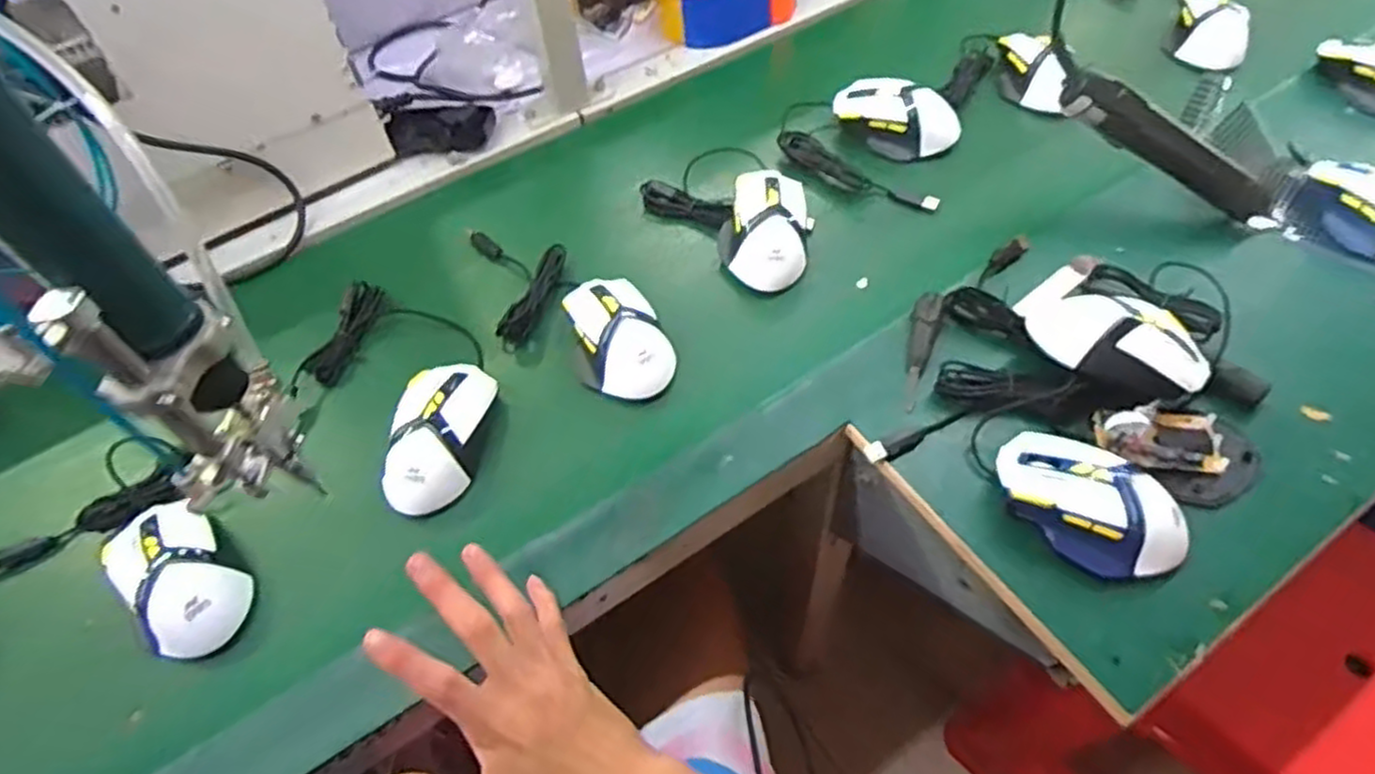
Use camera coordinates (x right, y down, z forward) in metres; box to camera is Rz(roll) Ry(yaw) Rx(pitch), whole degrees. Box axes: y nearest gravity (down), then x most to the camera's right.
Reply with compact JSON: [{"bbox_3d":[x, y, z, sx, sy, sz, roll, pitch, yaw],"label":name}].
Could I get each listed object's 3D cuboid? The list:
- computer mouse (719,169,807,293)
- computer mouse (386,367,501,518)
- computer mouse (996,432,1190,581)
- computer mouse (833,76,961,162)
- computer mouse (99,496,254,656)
[{"bbox_3d":[0.067,-0.135,0.648,0.077,0.046,0.116,4,55,7],"label":"computer mouse"},{"bbox_3d":[-0.184,0.035,0.561,0.068,0.038,0.123,3,55,7],"label":"computer mouse"},{"bbox_3d":[0.257,0.072,0.478,0.115,0.046,0.062,33,63,24],"label":"computer mouse"},{"bbox_3d":[0.199,-0.260,0.722,0.120,0.042,0.070,31,63,23],"label":"computer mouse"},{"bbox_3d":[-0.352,0.124,0.513,0.068,0.038,0.123,-40,61,-22],"label":"computer mouse"}]

